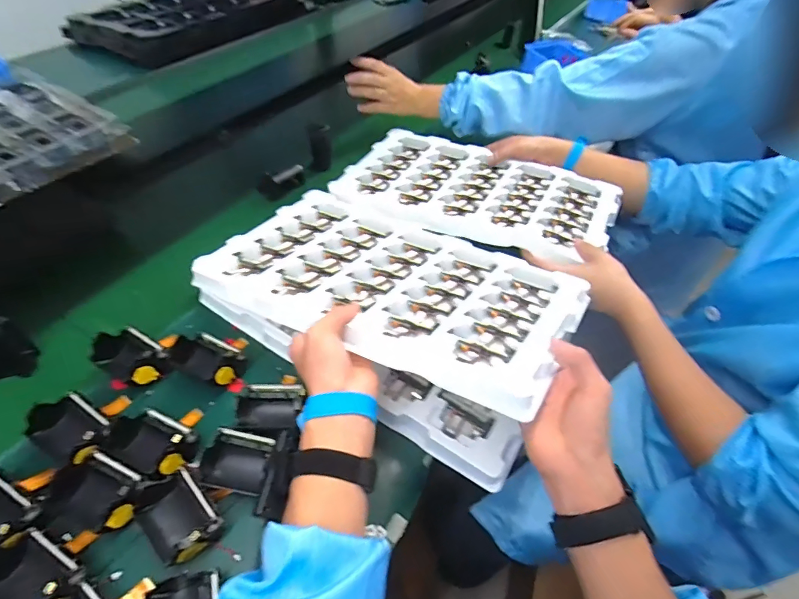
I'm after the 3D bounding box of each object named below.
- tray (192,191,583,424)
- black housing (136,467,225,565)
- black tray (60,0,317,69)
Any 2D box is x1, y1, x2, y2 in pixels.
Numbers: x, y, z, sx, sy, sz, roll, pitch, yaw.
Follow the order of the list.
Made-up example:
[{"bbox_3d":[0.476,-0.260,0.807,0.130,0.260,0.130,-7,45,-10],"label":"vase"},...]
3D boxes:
[{"bbox_3d":[-0.016,-0.027,0.508,0.421,0.028,0.243,20,40,25],"label":"tray"},{"bbox_3d":[-0.196,0.192,0.379,0.070,0.032,0.053,38,57,24],"label":"black housing"},{"bbox_3d":[-0.552,-0.788,1.175,0.283,0.075,0.598,32,55,20],"label":"black tray"}]

